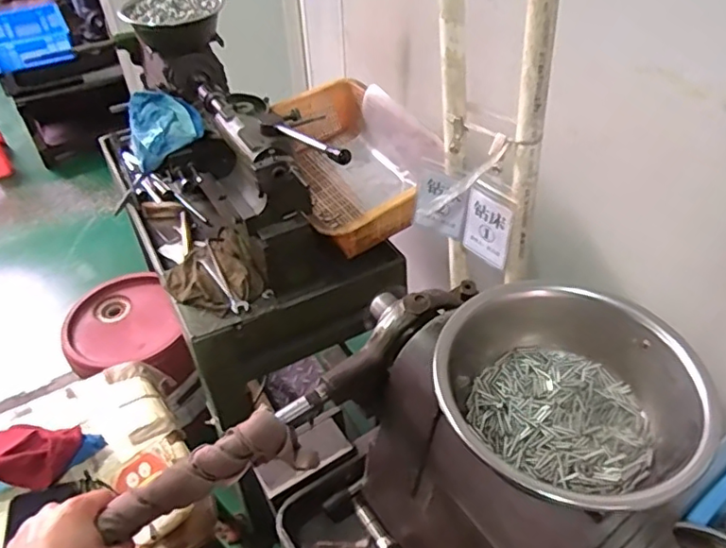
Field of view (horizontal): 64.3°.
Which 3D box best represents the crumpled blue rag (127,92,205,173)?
[{"bbox_3d":[-0.319,-0.237,0.940,0.113,0.082,0.108,-15,44,-13],"label":"crumpled blue rag"}]

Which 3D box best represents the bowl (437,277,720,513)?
[{"bbox_3d":[0.139,0.090,0.408,0.178,0.066,0.162,-1,43,1],"label":"bowl"}]

